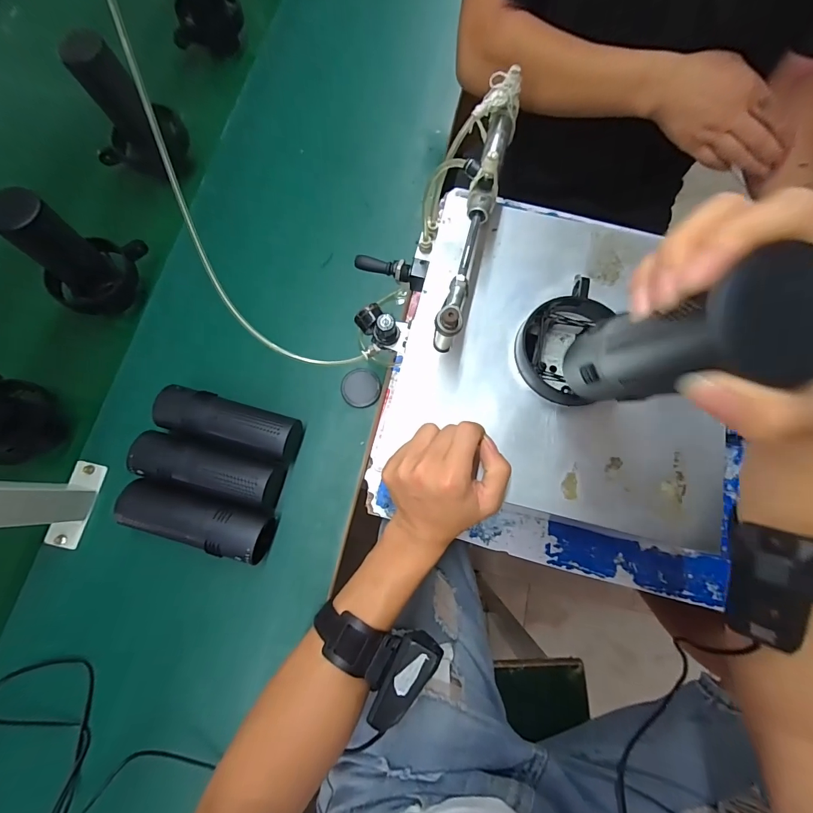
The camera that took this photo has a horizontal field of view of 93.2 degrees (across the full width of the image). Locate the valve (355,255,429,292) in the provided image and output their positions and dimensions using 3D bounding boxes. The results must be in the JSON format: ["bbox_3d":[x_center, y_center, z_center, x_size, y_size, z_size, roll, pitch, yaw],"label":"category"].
[{"bbox_3d":[-0.017,-0.160,0.450,0.088,0.020,0.029,18,77,19],"label":"valve"}]

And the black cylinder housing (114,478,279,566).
[{"bbox_3d":[-0.239,0.132,0.446,0.167,0.064,0.058,14,77,3],"label":"black cylinder housing"}]

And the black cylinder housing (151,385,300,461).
[{"bbox_3d":[-0.218,0.020,0.466,0.170,0.067,0.057,15,77,3],"label":"black cylinder housing"}]

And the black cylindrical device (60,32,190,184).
[{"bbox_3d":[-0.378,-0.394,0.509,0.100,0.147,0.081,15,77,3],"label":"black cylindrical device"}]

